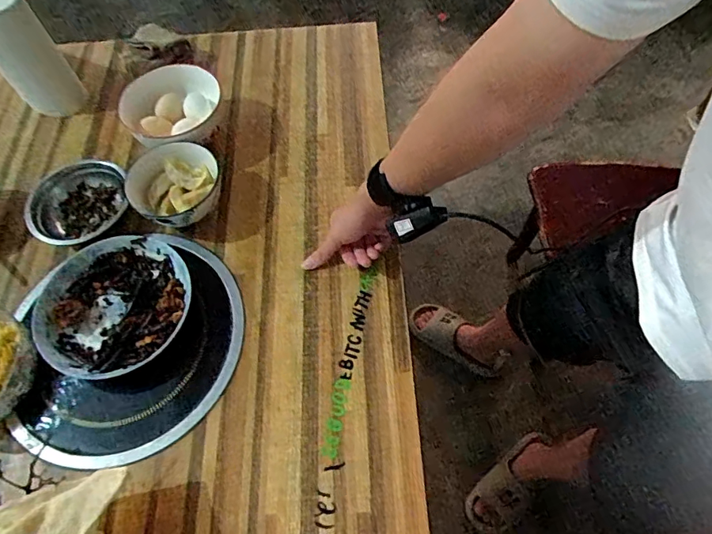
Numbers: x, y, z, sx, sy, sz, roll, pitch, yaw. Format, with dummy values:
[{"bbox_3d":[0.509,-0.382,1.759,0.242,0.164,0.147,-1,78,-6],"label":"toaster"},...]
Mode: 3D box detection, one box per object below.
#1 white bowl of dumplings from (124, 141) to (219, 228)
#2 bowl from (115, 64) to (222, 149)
[{"bbox_3d":[-0.261,-0.112,0.695,0.122,0.064,0.118,-1,62,1],"label":"white bowl of dumplings"},{"bbox_3d":[-0.273,-0.231,0.746,0.141,0.084,0.142,-1,62,1],"label":"bowl"}]

